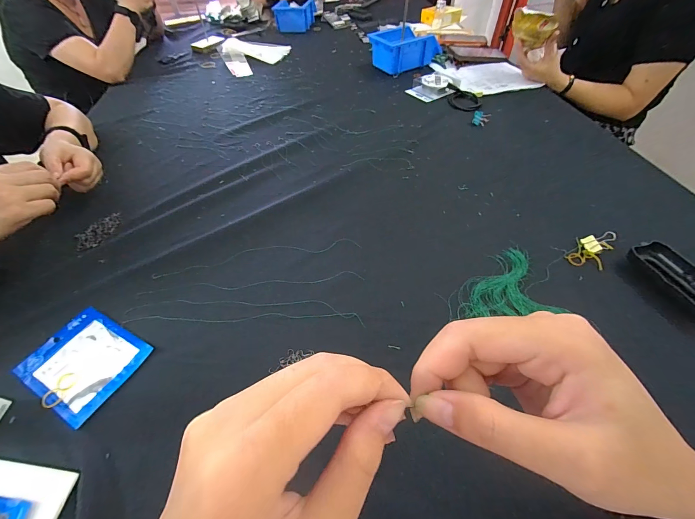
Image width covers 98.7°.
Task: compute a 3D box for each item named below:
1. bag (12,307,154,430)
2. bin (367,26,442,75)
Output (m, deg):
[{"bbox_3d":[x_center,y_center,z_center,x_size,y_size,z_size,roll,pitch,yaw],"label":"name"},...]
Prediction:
[{"bbox_3d":[-0.316,0.122,0.360,0.133,0.007,0.099,21,56,19],"label":"bag"},{"bbox_3d":[0.165,-0.620,0.871,0.182,0.083,0.119,-25,54,-15],"label":"bin"}]

